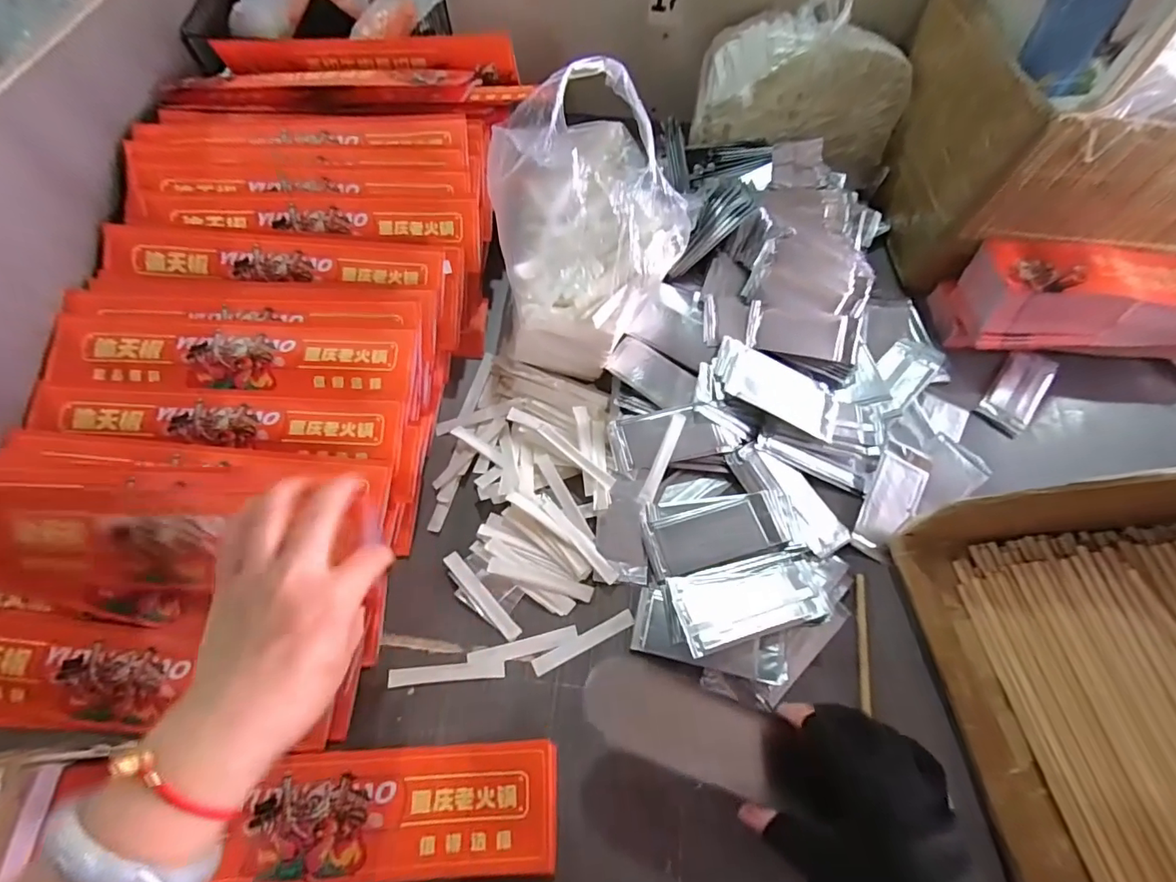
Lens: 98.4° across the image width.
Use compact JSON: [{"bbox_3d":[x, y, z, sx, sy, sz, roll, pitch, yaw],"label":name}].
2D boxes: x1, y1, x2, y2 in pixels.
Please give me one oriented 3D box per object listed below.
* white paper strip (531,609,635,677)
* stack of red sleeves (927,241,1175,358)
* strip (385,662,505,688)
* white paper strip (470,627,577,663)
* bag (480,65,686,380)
[{"bbox_3d":[-0.003,0.168,0.426,0.091,0.004,0.014,-24,67,-14],"label":"white paper strip"},{"bbox_3d":[0.593,-0.147,0.567,0.345,0.087,0.103,5,63,0],"label":"stack of red sleeves"},{"bbox_3d":[-0.114,0.188,0.412,0.092,0.005,0.014,-5,50,-2],"label":"strip"},{"bbox_3d":[-0.053,0.172,0.422,0.090,0.006,0.014,-12,65,-9],"label":"white paper strip"},{"bbox_3d":[0.004,-0.197,0.465,0.166,0.232,0.169,4,63,-1],"label":"bag"}]

